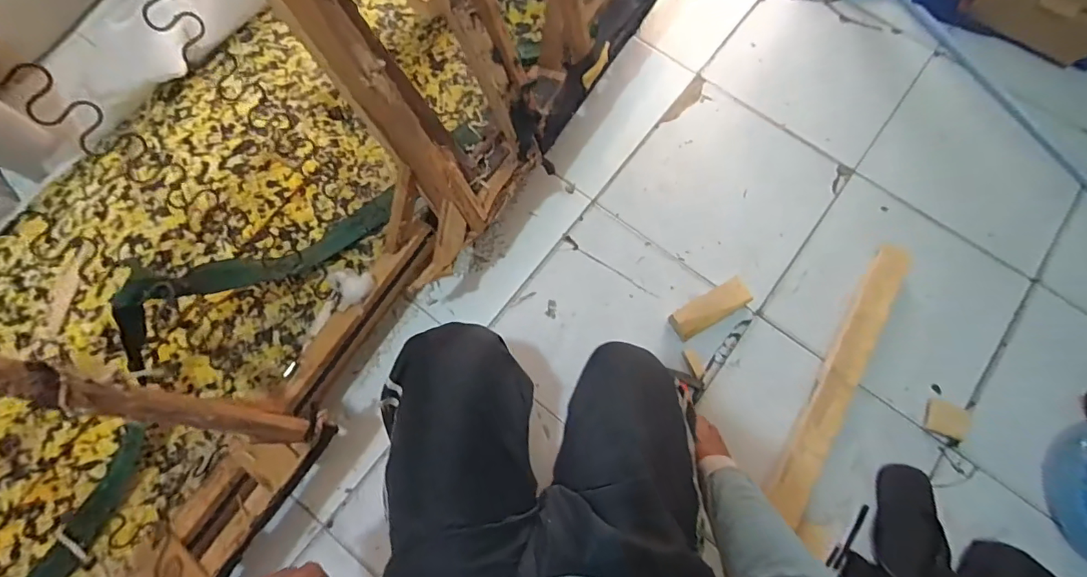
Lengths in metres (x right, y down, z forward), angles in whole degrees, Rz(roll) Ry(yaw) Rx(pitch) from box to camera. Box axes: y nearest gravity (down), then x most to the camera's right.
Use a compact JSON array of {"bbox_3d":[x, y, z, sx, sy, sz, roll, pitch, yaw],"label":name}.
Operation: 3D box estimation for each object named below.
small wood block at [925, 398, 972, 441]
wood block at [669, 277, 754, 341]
[{"bbox_3d":[0.738,0.240,0.895,0.072,0.013,0.059,22,76,5],"label":"small wood block"},{"bbox_3d":[0.328,0.032,0.950,0.173,0.049,0.064,-29,78,-8],"label":"wood block"}]

